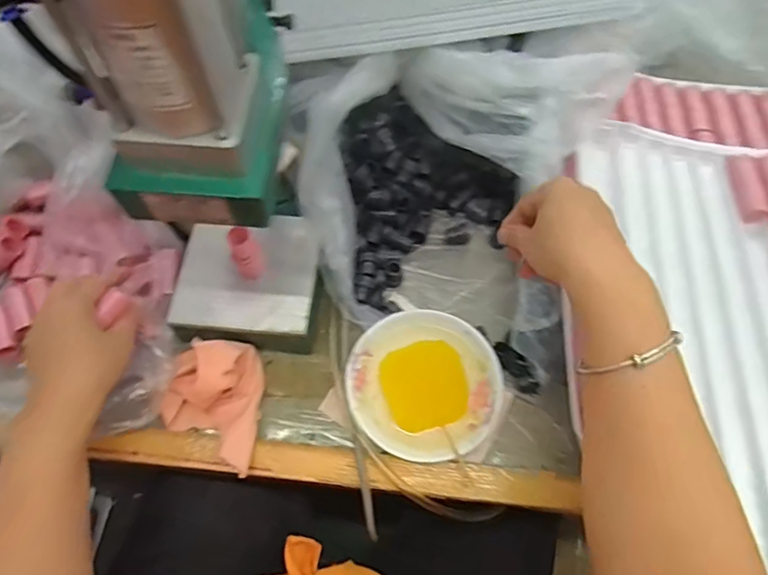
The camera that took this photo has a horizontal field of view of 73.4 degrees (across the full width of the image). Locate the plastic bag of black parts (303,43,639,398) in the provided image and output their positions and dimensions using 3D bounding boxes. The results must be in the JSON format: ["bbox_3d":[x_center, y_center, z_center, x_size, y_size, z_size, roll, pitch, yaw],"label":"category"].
[{"bbox_3d":[0.061,-0.087,0.488,0.257,0.154,0.283,14,65,6],"label":"plastic bag of black parts"}]

